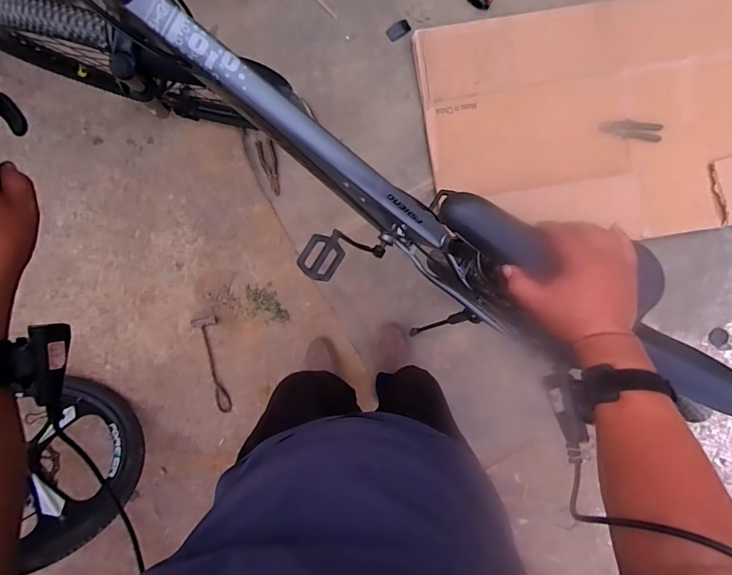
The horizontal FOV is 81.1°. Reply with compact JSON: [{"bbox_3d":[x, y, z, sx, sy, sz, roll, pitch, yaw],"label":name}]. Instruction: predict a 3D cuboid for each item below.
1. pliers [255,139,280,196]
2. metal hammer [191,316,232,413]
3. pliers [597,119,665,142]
[{"bbox_3d":[-0.283,-0.362,1.285,0.052,0.012,0.164,-15,95,3],"label":"pliers"},{"bbox_3d":[-0.475,0.244,1.332,0.068,0.017,0.305,-9,95,2],"label":"metal hammer"},{"bbox_3d":[0.768,-0.458,1.241,0.177,0.011,0.049,8,95,1],"label":"pliers"}]

